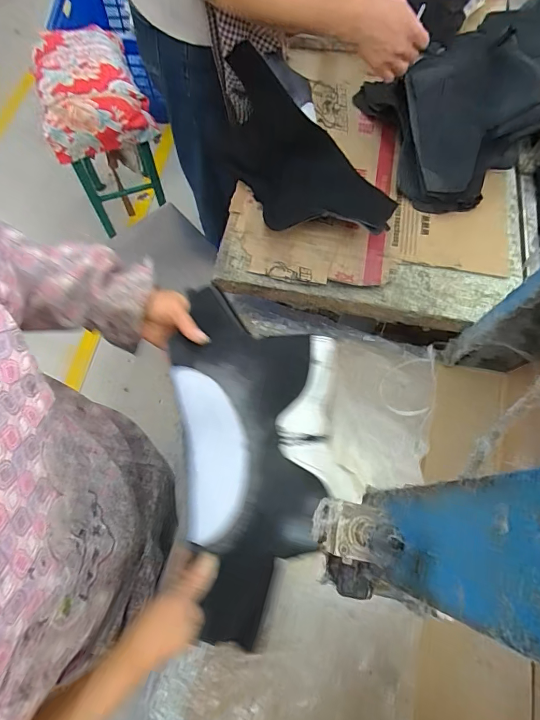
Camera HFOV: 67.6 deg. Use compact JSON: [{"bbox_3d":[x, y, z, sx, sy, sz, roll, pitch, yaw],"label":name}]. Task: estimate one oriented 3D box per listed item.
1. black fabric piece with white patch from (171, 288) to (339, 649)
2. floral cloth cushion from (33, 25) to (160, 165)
[{"bbox_3d":[-0.025,0.103,0.442,0.175,0.052,0.343,4,69,0],"label":"black fabric piece with white patch"},{"bbox_3d":[-0.526,-0.793,1.188,0.292,0.106,0.399,-18,71,-8],"label":"floral cloth cushion"}]

